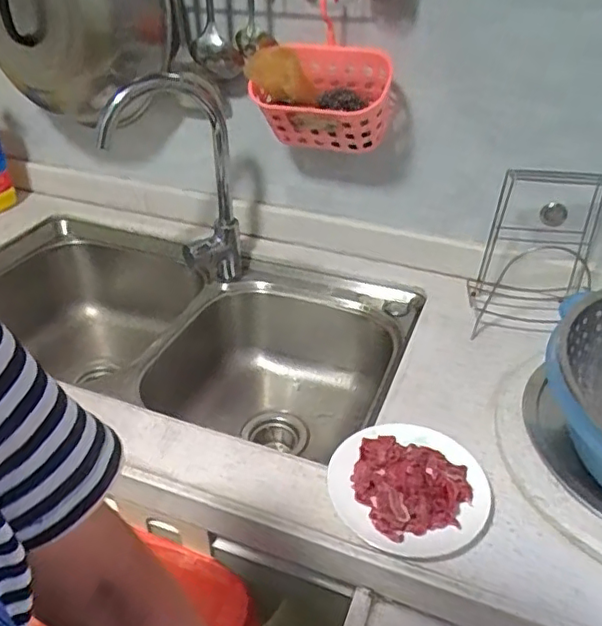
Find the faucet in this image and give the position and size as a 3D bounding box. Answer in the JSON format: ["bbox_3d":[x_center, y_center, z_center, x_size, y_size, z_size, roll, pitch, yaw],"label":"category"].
[{"bbox_3d":[-0.198,-0.200,0.937,0.190,0.331,0.131,-4,35,-6],"label":"faucet"}]

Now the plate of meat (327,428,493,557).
[{"bbox_3d":[0.114,0.176,0.603,0.158,0.044,0.144,0,35,0],"label":"plate of meat"}]

